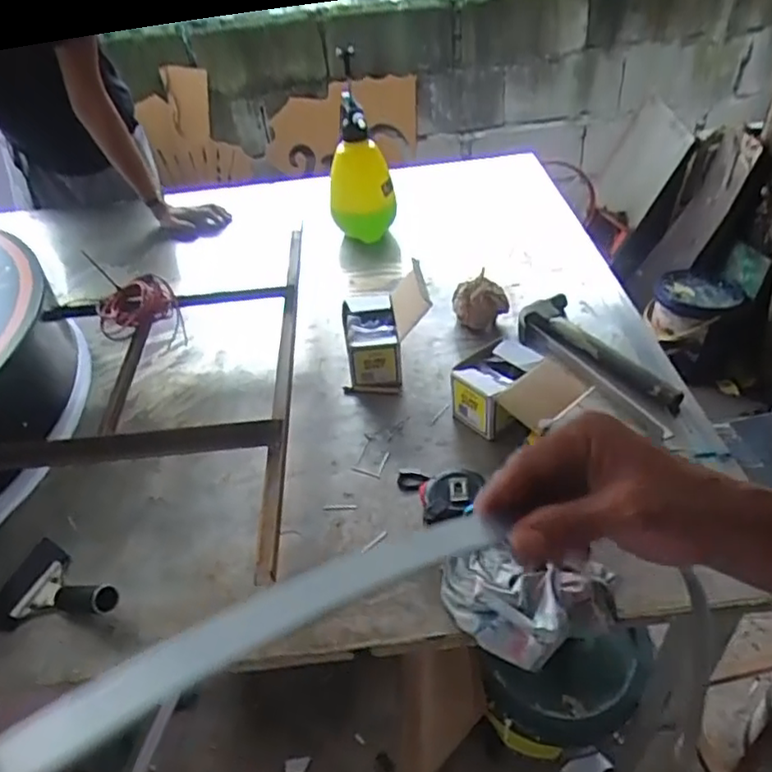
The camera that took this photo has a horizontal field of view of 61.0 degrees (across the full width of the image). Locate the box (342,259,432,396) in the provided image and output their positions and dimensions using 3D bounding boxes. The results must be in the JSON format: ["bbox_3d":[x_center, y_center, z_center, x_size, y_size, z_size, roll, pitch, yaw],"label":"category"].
[{"bbox_3d":[-0.001,-0.092,1.005,0.134,0.151,0.149,-4,42,4],"label":"box"}]

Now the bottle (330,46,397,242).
[{"bbox_3d":[-0.056,-0.444,1.255,0.121,0.333,0.112,-6,42,1],"label":"bottle"}]

